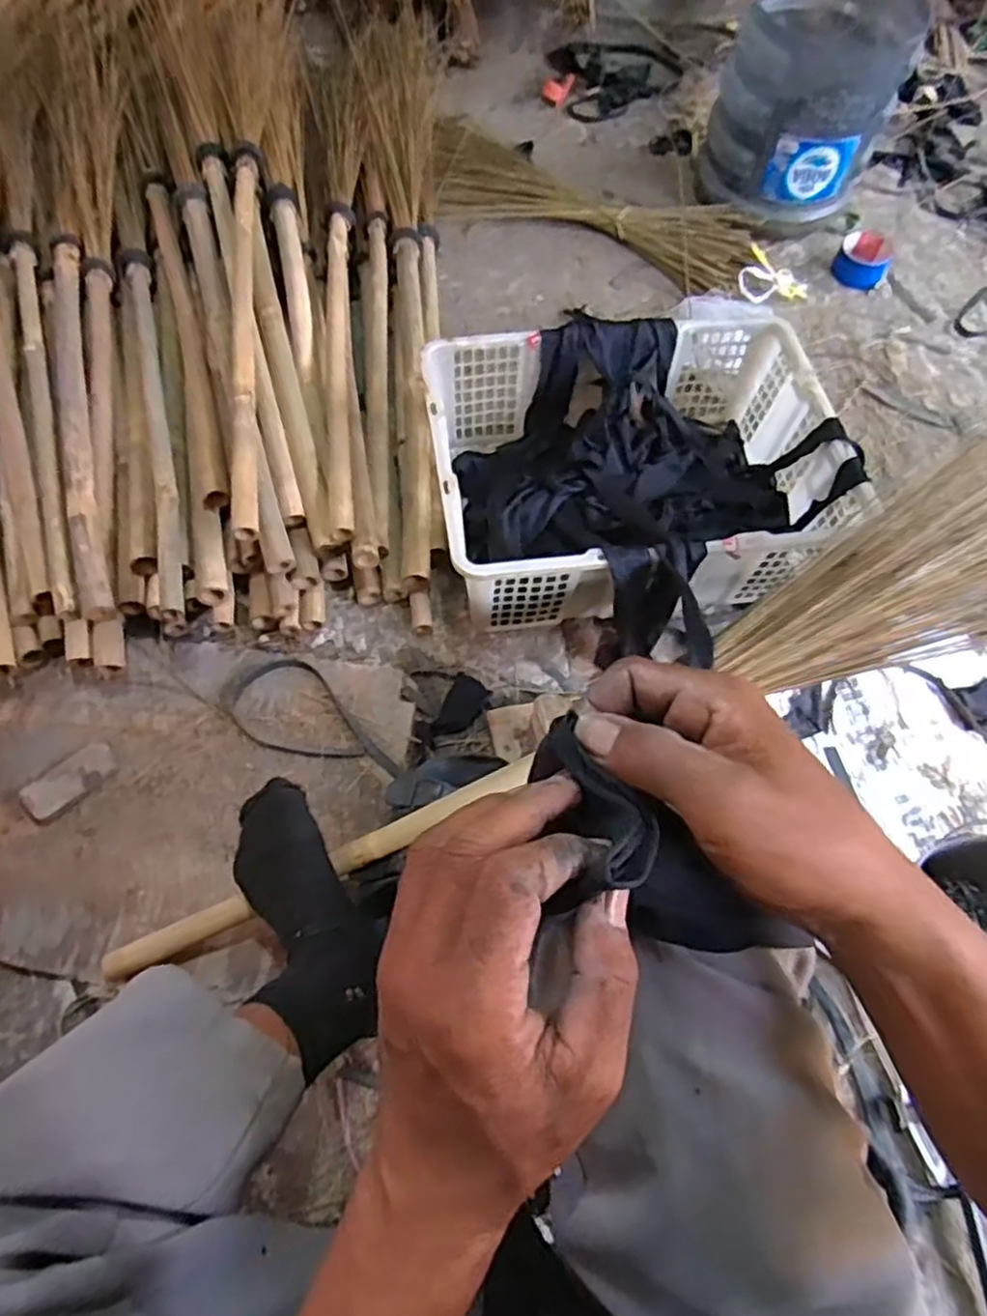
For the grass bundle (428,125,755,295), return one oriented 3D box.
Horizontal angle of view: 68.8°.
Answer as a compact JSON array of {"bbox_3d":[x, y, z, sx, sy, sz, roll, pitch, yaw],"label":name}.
[{"bbox_3d":[0.149,-0.755,1.211,0.590,0.061,0.194,30,66,13],"label":"grass bundle"}]

